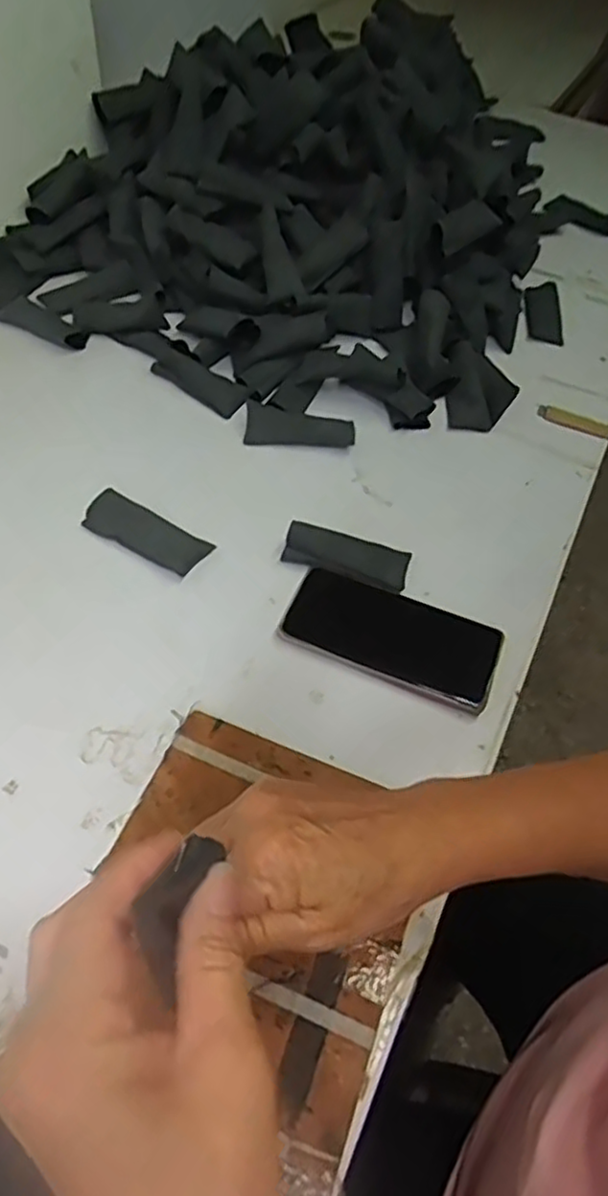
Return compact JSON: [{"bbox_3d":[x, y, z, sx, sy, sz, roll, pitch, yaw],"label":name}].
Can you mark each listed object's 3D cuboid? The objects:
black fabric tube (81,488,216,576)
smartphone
[{"bbox_3d":[-0.129,-0.055,0.557,0.102,0.012,0.040,25,56,13],"label":"black fabric tube"},{"bbox_3d":[0.067,0.027,0.518,0.158,0.011,0.075,21,55,10],"label":"smartphone"}]

